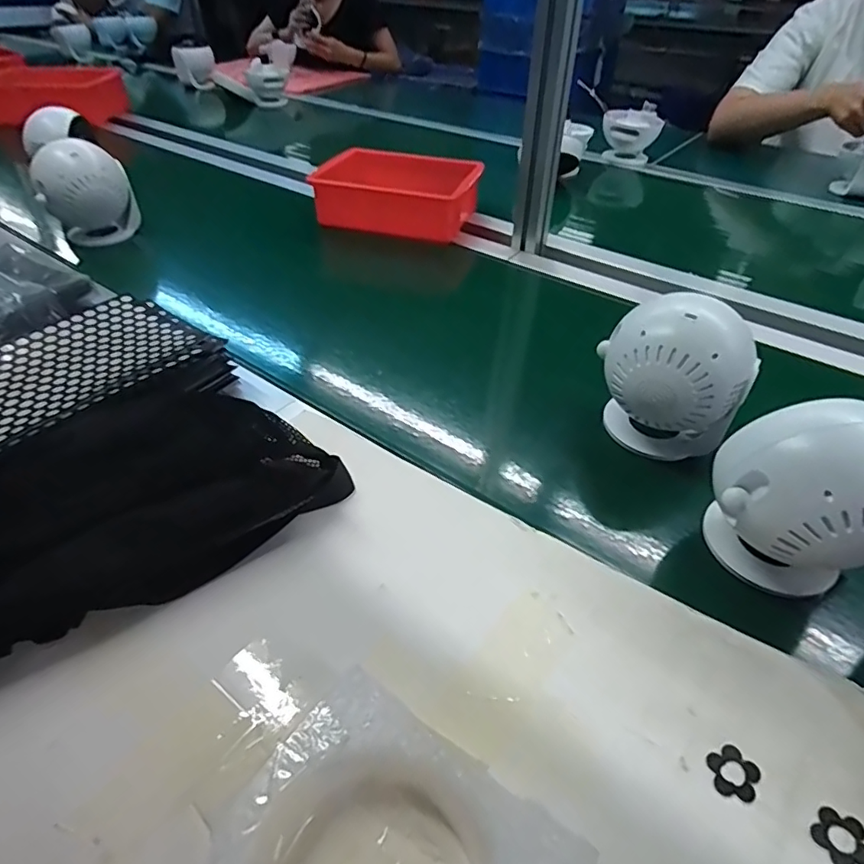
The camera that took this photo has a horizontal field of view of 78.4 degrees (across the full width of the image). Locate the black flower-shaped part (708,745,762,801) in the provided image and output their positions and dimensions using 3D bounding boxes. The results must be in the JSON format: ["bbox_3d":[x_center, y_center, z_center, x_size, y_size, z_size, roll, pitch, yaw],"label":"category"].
[{"bbox_3d":[0.169,0.188,0.293,0.026,0.004,0.026,1,43,-1],"label":"black flower-shaped part"}]

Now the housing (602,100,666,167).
[{"bbox_3d":[0.401,-0.602,1.082,0.110,0.104,0.045,10,41,-1],"label":"housing"}]

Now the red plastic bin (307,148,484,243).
[{"bbox_3d":[-0.052,-0.375,0.841,0.238,0.082,0.148,10,41,-1],"label":"red plastic bin"}]

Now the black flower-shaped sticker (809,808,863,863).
[{"bbox_3d":[0.209,0.207,0.270,0.026,0.004,0.025,5,43,4],"label":"black flower-shaped sticker"}]

